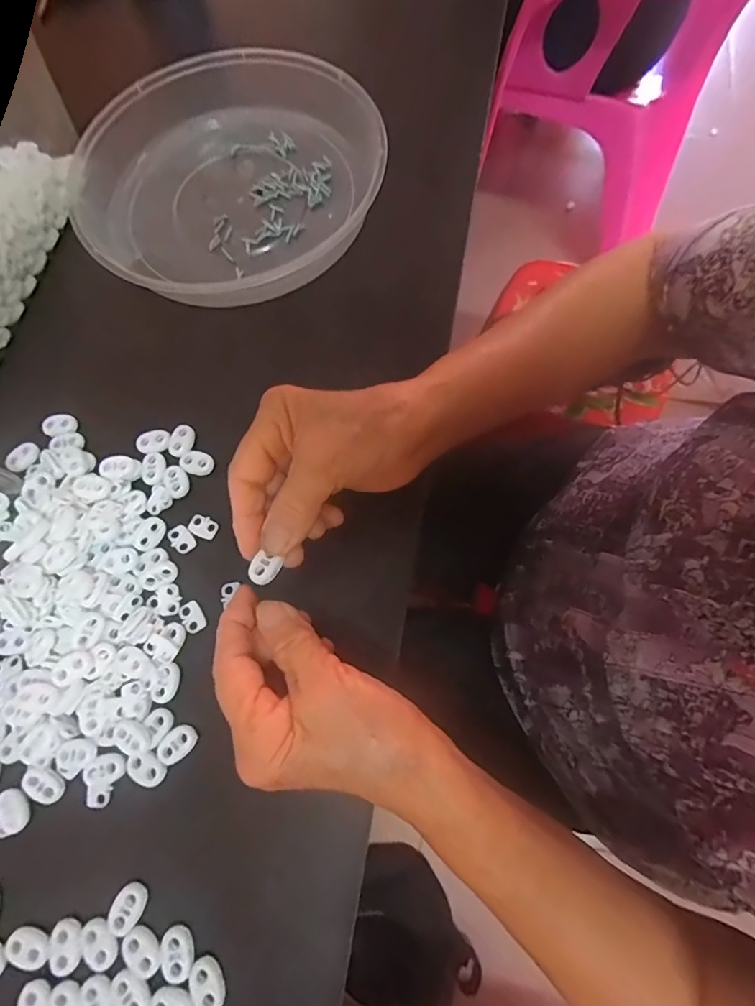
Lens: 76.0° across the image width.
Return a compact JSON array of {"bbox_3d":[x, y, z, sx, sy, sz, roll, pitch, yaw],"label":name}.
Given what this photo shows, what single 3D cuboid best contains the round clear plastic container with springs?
[{"bbox_3d":[-0.123,-0.263,0.383,0.231,0.044,0.222,-1,72,2],"label":"round clear plastic container with springs"}]

